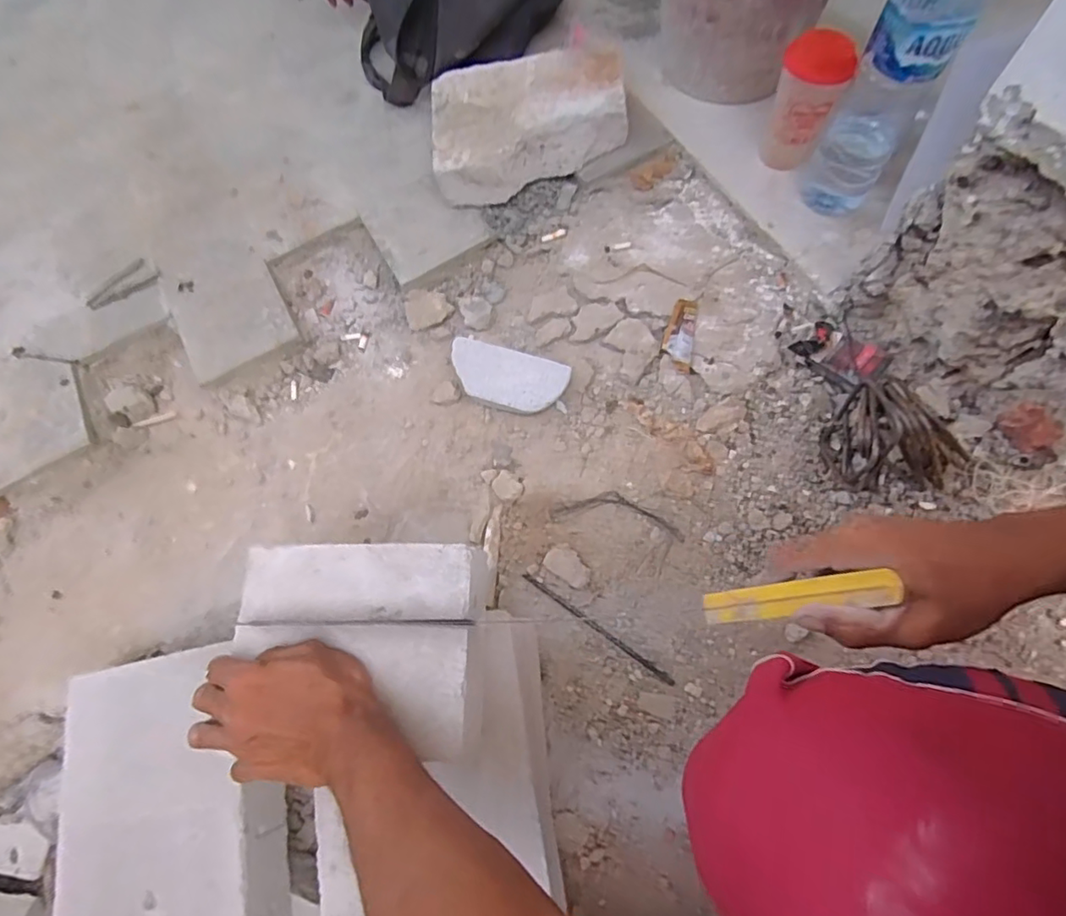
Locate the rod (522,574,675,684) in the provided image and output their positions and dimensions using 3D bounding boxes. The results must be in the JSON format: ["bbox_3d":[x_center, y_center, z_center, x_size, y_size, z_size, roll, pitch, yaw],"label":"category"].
[{"bbox_3d":[0.071,0.192,0.652,0.199,0.012,0.009,34,69,15],"label":"rod"}]

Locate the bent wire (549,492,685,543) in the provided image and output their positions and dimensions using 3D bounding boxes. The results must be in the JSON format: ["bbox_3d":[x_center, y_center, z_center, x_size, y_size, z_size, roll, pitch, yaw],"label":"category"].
[{"bbox_3d":[0.101,0.064,0.686,0.159,0.006,0.042,9,87,15],"label":"bent wire"}]

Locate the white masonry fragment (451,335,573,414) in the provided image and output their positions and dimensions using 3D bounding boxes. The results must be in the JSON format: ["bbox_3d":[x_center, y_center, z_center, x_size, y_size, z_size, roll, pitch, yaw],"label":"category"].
[{"bbox_3d":[-0.035,-0.103,0.744,0.152,0.034,0.072,16,66,8],"label":"white masonry fragment"}]

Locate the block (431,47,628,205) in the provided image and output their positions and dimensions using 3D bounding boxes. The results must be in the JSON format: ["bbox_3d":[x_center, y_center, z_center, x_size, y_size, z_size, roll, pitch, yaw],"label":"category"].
[{"bbox_3d":[-0.006,-0.475,0.819,0.275,0.113,0.179,-8,65,-3],"label":"block"}]

